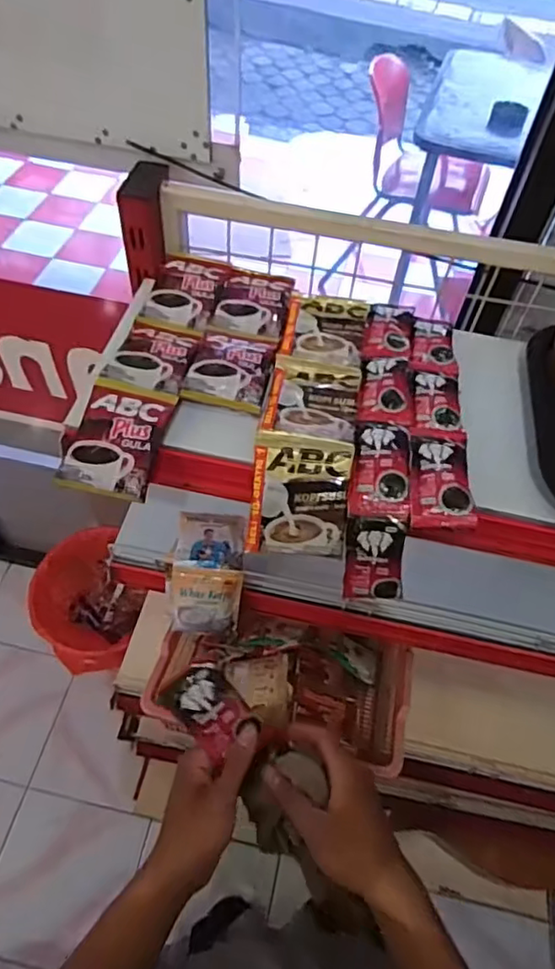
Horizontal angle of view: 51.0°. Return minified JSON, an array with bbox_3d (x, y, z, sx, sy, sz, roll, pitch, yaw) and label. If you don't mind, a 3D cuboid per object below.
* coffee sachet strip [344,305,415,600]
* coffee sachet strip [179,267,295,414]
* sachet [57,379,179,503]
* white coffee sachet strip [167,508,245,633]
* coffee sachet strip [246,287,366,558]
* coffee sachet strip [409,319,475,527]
[{"bbox_3d":[0.102,-0.051,0.579,0.054,0.082,0.317,8,55,1],"label":"coffee sachet strip"},{"bbox_3d":[-0.034,-0.158,0.594,0.076,0.020,0.206,10,55,3],"label":"coffee sachet strip"},{"bbox_3d":[-0.140,-0.041,0.512,0.075,0.013,0.106,14,67,-1],"label":"sachet"},{"bbox_3d":[-0.086,0.106,0.734,0.086,0.088,0.132,4,55,-2],"label":"white coffee sachet strip"},{"bbox_3d":[0.033,-0.072,0.562,0.085,0.054,0.289,8,55,2],"label":"coffee sachet strip"},{"bbox_3d":[0.152,-0.078,0.551,0.050,0.011,0.267,8,55,1],"label":"coffee sachet strip"}]

